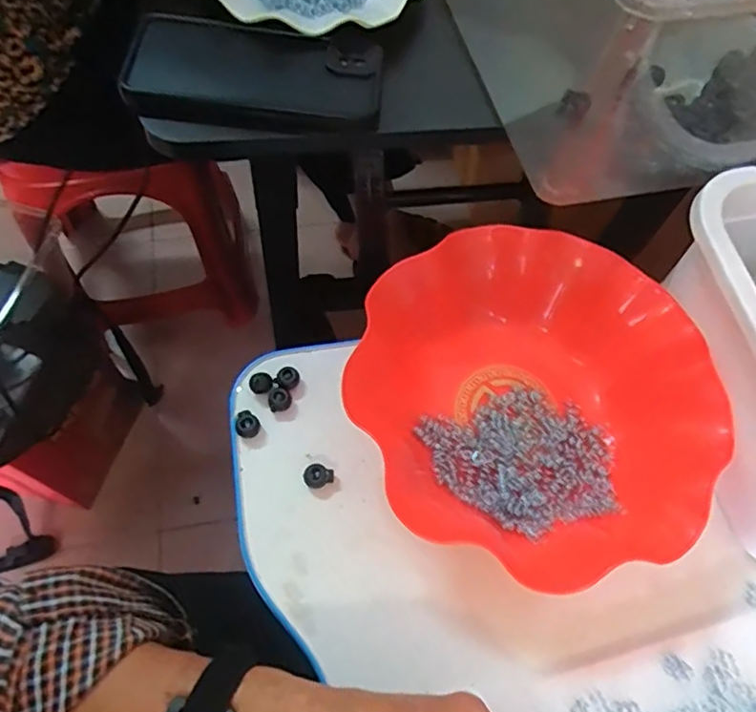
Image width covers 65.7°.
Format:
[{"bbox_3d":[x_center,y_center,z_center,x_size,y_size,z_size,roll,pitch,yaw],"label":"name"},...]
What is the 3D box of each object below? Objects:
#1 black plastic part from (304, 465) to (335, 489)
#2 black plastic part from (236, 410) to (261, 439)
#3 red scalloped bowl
[{"bbox_3d":[-0.038,0.077,0.377,0.019,0.011,0.014,-17,67,-12],"label":"black plastic part"},{"bbox_3d":[-0.086,0.045,0.386,0.016,0.011,0.017,-27,69,-16],"label":"black plastic part"},{"bbox_3d":[0.097,0.025,0.379,0.216,0.060,0.211,2,64,-4],"label":"red scalloped bowl"}]

